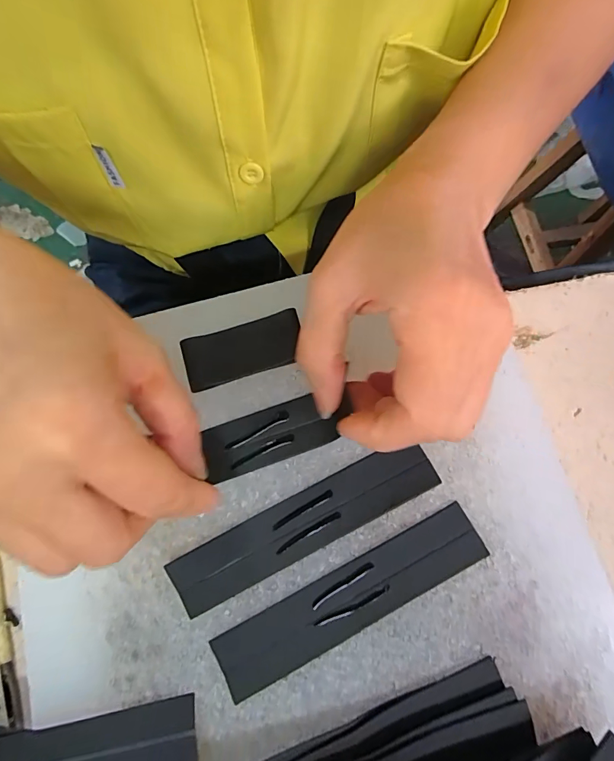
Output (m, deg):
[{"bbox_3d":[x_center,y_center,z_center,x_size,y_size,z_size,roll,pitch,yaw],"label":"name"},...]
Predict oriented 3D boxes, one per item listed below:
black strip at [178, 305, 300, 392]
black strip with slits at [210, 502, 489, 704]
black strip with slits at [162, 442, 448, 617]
[{"bbox_3d":[-0.032,-0.015,0.197,0.058,0.004,0.026,-17,82,-4],"label":"black strip"},{"bbox_3d":[0.020,0.095,0.175,0.123,0.004,0.027,-27,78,-6],"label":"black strip with slits"},{"bbox_3d":[-0.001,0.065,0.181,0.124,0.004,0.026,-28,78,-6],"label":"black strip with slits"}]

